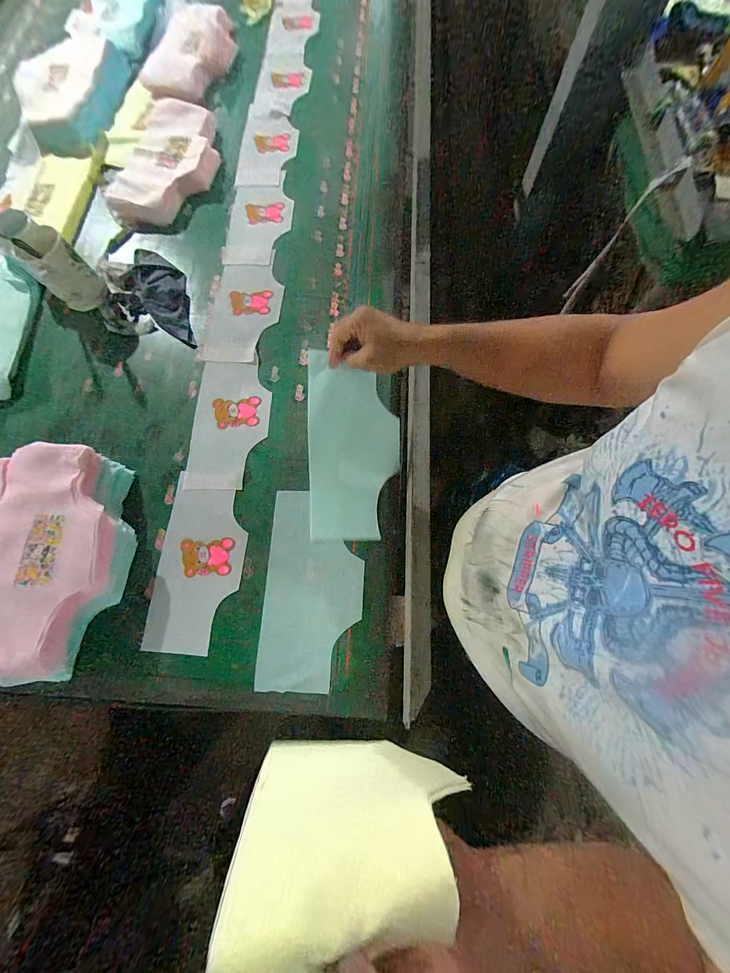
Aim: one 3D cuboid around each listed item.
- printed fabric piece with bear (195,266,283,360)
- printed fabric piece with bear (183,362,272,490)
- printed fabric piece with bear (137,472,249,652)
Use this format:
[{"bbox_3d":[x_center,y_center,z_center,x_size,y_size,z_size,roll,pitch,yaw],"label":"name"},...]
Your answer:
[{"bbox_3d":[-0.245,-0.350,0.652,0.141,0.010,0.227,4,76,4],"label":"printed fabric piece with bear"},{"bbox_3d":[-0.244,-0.116,0.585,0.139,0.008,0.246,1,75,1],"label":"printed fabric piece with bear"},{"bbox_3d":[-0.264,0.127,0.518,0.131,0.010,0.253,3,75,1],"label":"printed fabric piece with bear"}]

